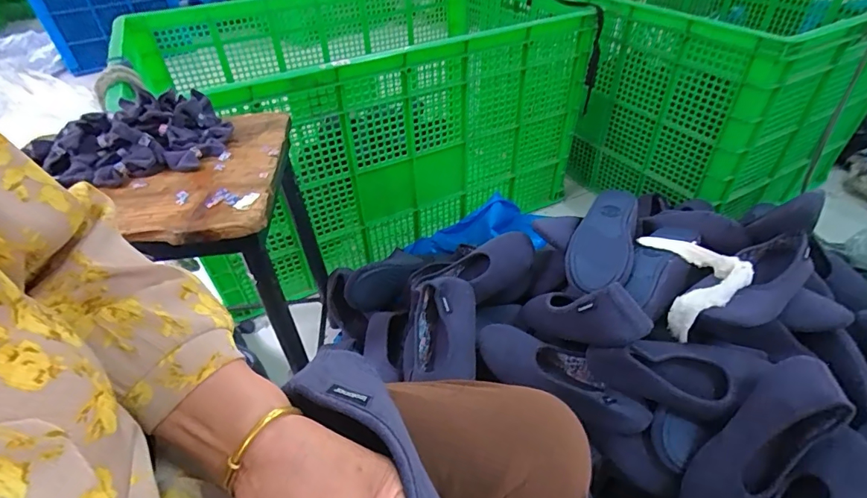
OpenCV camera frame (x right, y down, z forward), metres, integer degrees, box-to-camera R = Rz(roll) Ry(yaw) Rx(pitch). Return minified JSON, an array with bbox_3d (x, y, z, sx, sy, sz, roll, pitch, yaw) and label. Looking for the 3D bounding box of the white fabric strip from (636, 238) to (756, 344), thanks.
[{"bbox_3d":[0.390,0.036,0.668,0.108,0.091,0.182,-2,42,1],"label":"white fabric strip"}]

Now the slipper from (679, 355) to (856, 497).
[{"bbox_3d":[0.385,0.240,0.525,0.250,0.055,0.076,-52,53,2],"label":"slipper"}]

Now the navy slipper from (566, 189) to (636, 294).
[{"bbox_3d":[0.289,-0.021,0.743,0.099,0.049,0.224,16,65,20],"label":"navy slipper"}]

